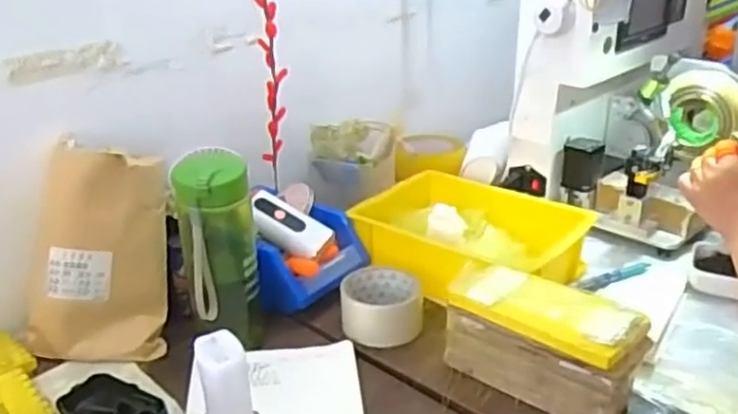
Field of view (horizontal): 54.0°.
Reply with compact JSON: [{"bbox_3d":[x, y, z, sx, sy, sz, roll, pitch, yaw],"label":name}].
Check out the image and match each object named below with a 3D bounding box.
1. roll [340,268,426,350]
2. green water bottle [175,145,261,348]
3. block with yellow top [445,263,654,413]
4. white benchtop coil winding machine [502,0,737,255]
[{"bbox_3d":[0.014,0.102,0.753,0.083,0.045,0.086,-1,25,0],"label":"roll"},{"bbox_3d":[-0.141,0.044,0.686,0.069,0.188,0.058,-8,26,-15],"label":"green water bottle"},{"bbox_3d":[0.151,0.118,0.636,0.169,0.089,0.065,19,31,36],"label":"block with yellow top"},{"bbox_3d":[0.353,-0.170,0.944,0.273,0.312,0.323,13,28,27],"label":"white benchtop coil winding machine"}]

